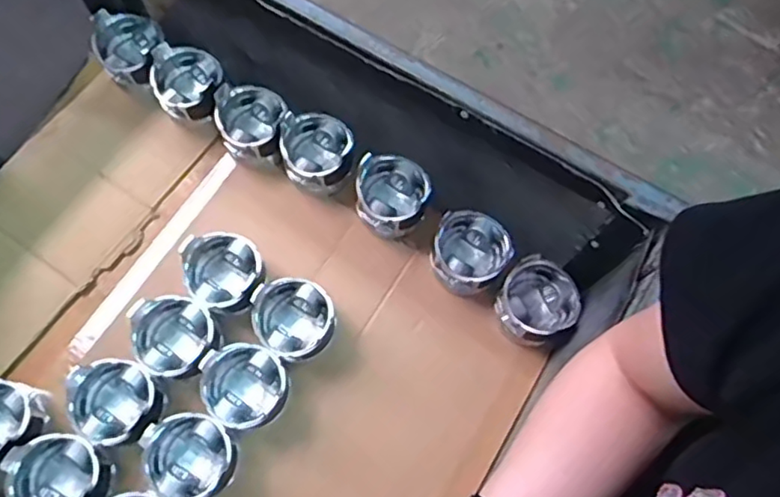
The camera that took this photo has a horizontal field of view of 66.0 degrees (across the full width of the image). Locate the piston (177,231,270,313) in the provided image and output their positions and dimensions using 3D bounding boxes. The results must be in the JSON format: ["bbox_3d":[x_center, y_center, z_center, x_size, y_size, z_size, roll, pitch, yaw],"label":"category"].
[{"bbox_3d":[-0.187,0.025,0.682,0.091,0.070,0.085,0,71,-1],"label":"piston"}]

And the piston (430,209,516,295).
[{"bbox_3d":[0.093,0.001,0.709,0.088,0.059,0.089,0,71,-1],"label":"piston"}]

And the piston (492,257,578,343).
[{"bbox_3d":[0.168,0.060,0.688,0.084,0.054,0.092,0,71,-1],"label":"piston"}]

